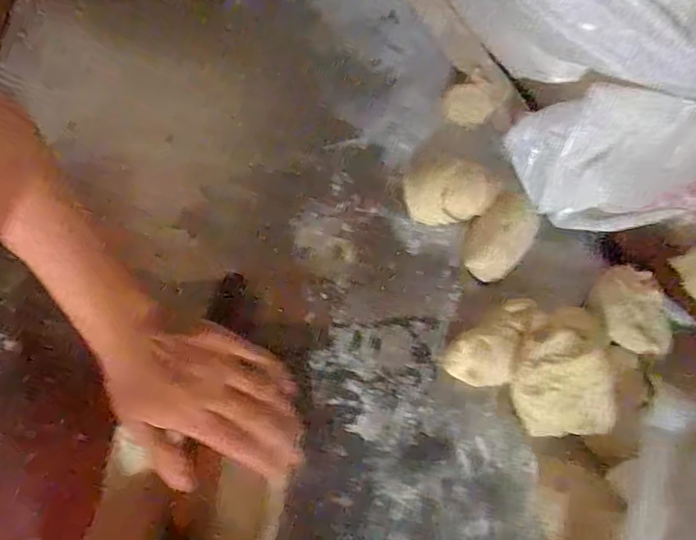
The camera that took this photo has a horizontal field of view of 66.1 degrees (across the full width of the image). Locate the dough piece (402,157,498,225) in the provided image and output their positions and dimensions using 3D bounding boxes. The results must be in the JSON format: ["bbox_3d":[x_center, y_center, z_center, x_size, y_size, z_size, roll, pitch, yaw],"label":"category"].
[{"bbox_3d":[0.090,-0.071,0.485,0.077,0.030,0.053,8,66,3],"label":"dough piece"}]

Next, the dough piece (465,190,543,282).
[{"bbox_3d":[0.133,-0.030,0.465,0.073,0.033,0.051,-40,72,-16],"label":"dough piece"}]

